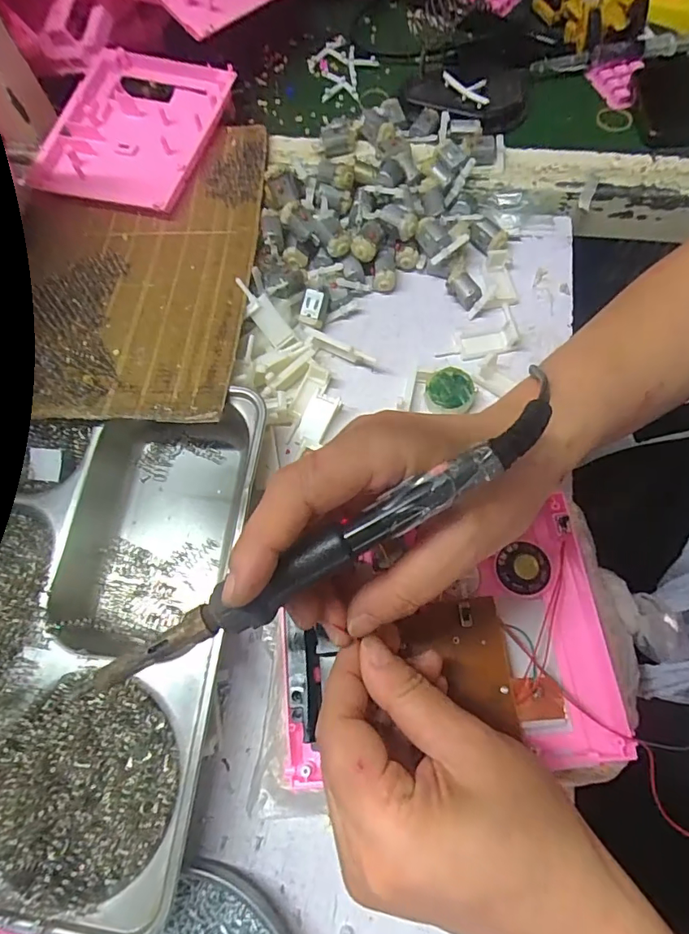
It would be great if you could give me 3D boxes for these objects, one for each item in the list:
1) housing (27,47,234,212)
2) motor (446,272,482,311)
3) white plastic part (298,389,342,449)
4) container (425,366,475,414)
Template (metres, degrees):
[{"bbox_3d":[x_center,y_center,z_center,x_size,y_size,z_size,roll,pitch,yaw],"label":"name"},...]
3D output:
[{"bbox_3d":[-0.179,-0.287,0.410,0.137,0.011,0.154,18,73,7],"label":"housing"},{"bbox_3d":[0.090,-0.131,0.365,0.012,0.019,0.026,-33,71,-9],"label":"motor"},{"bbox_3d":[-0.019,-0.032,0.340,0.020,0.015,0.040,20,72,10],"label":"white plastic part"},{"bbox_3d":[0.072,-0.052,0.339,0.031,0.018,0.032,-1,69,3],"label":"container"}]

